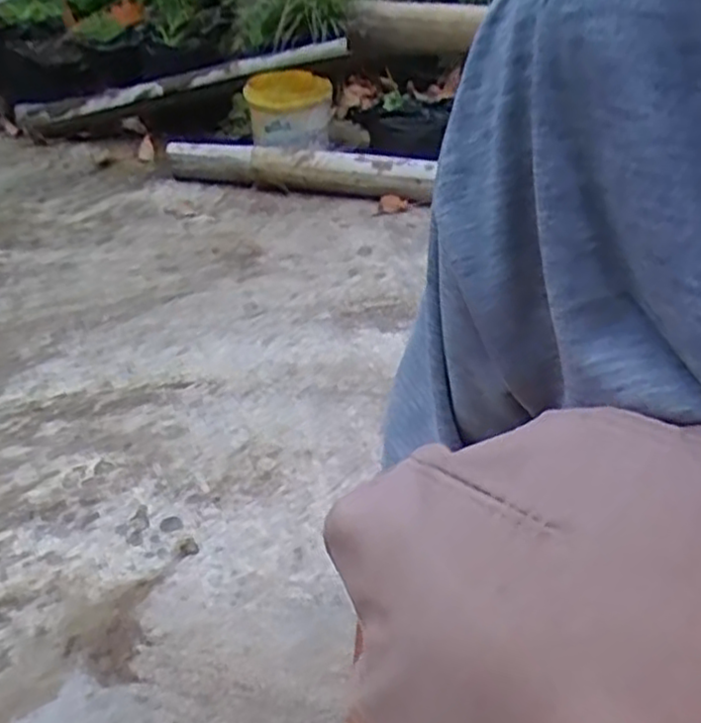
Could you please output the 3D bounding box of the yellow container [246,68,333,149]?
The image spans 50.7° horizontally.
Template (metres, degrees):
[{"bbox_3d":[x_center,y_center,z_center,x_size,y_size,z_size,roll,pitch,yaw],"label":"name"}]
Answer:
[{"bbox_3d":[-0.116,-0.484,1.422,0.158,0.098,0.160,6,36,7],"label":"yellow container"}]

